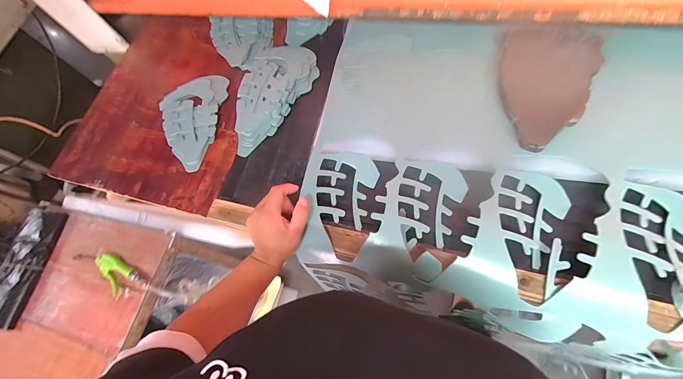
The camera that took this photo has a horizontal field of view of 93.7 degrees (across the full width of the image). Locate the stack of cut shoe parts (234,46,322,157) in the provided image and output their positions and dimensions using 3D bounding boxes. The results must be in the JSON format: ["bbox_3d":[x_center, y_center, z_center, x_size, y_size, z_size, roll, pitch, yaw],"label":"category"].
[{"bbox_3d":[-0.136,-0.172,0.589,0.138,0.019,0.228,18,75,20],"label":"stack of cut shoe parts"}]

